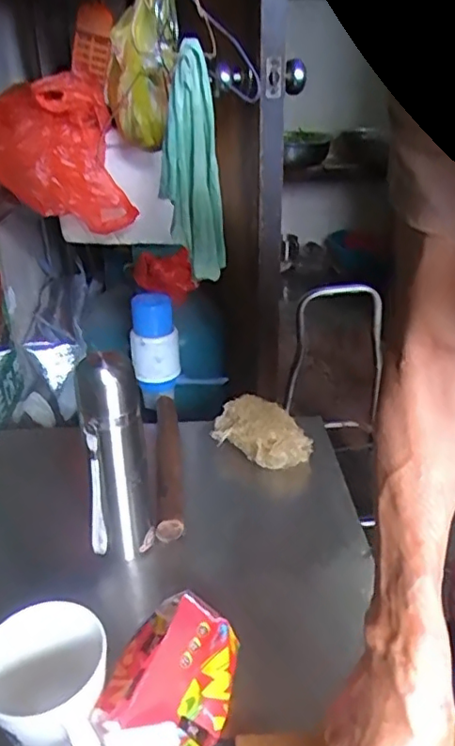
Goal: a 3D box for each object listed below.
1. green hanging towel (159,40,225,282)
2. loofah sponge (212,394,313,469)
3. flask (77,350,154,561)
[{"bbox_3d":[-0.050,-0.306,0.867,0.090,0.305,0.066,0,29,1],"label":"green hanging towel"},{"bbox_3d":[0.051,0.080,0.827,0.139,0.049,0.082,18,34,30],"label":"loofah sponge"},{"bbox_3d":[-0.119,0.096,0.629,0.068,0.227,0.069,-5,29,-8],"label":"flask"}]

